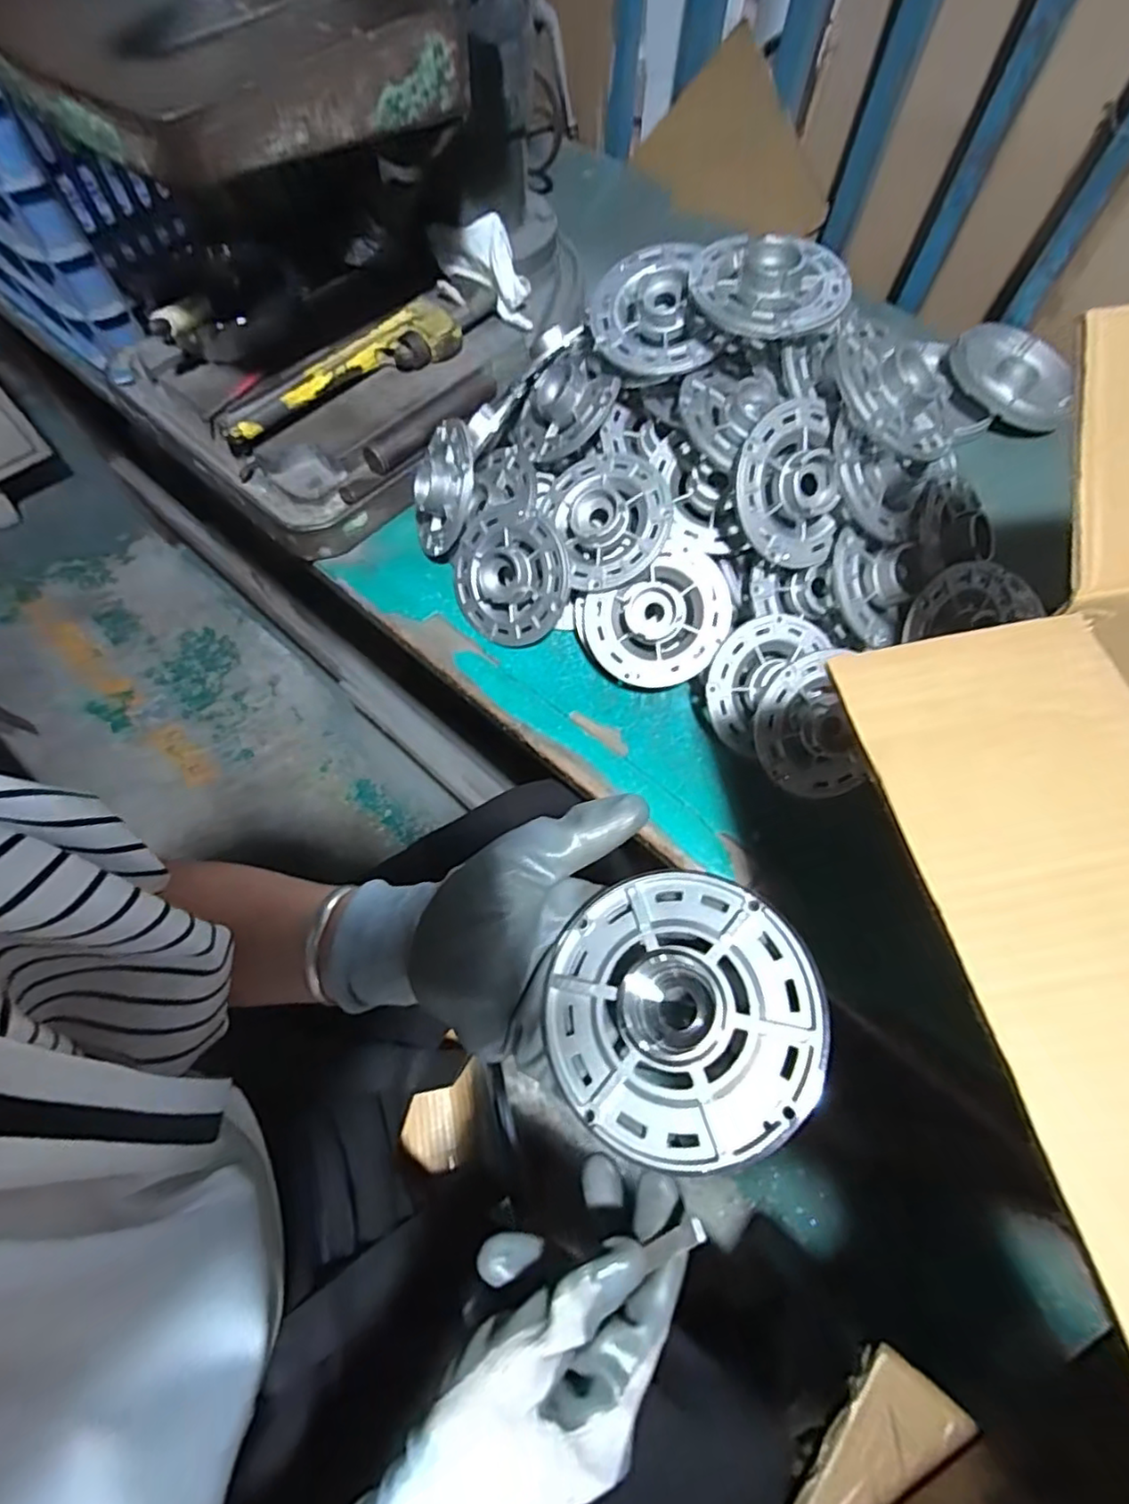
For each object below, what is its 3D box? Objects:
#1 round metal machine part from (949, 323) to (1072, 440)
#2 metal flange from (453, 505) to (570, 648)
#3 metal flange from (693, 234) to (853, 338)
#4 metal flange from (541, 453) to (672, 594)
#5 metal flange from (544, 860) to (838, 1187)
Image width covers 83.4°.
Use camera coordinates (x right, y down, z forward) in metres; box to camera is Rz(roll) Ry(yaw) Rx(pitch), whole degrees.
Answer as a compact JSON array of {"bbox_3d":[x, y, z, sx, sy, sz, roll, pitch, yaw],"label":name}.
[{"bbox_3d":[0.476,-0.401,0.679,0.124,0.031,0.139,23,67,8],"label":"round metal machine part"},{"bbox_3d":[-0.046,-0.143,0.521,0.105,0.027,0.106,7,104,28],"label":"metal flange"},{"bbox_3d":[0.144,-0.328,0.442,0.105,0.025,0.085,14,66,4],"label":"metal flange"},{"bbox_3d":[0.036,-0.186,0.499,0.091,0.026,0.108,-24,76,16],"label":"metal flange"},{"bbox_3d":[0.045,0.104,0.255,0.106,0.010,0.107,-24,57,8],"label":"metal flange"}]

